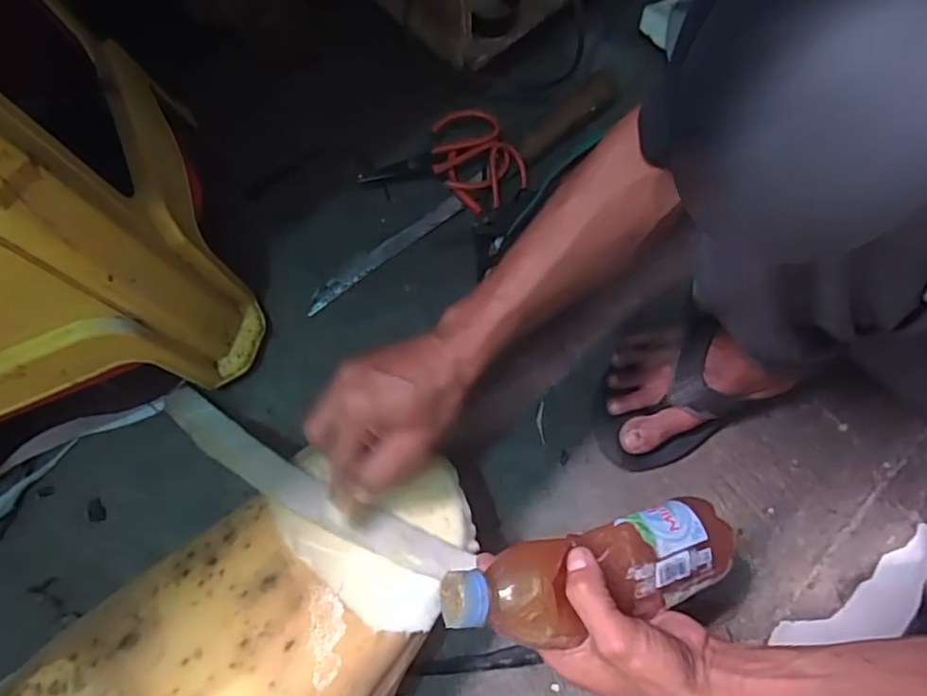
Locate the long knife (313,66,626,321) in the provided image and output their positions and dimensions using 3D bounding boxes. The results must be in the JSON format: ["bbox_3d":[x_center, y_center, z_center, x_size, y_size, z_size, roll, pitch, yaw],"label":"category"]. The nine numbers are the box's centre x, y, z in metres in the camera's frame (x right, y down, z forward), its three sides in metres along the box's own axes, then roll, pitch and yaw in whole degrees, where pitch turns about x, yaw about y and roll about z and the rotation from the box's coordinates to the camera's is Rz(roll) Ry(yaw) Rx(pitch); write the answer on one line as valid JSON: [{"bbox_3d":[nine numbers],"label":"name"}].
[{"bbox_3d":[0.009,-0.174,0.668,0.428,0.032,0.040,-39,76,-10],"label":"long knife"}]

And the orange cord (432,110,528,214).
[{"bbox_3d":[0.014,-0.211,0.673,0.085,0.027,0.112,-38,76,-10],"label":"orange cord"}]

